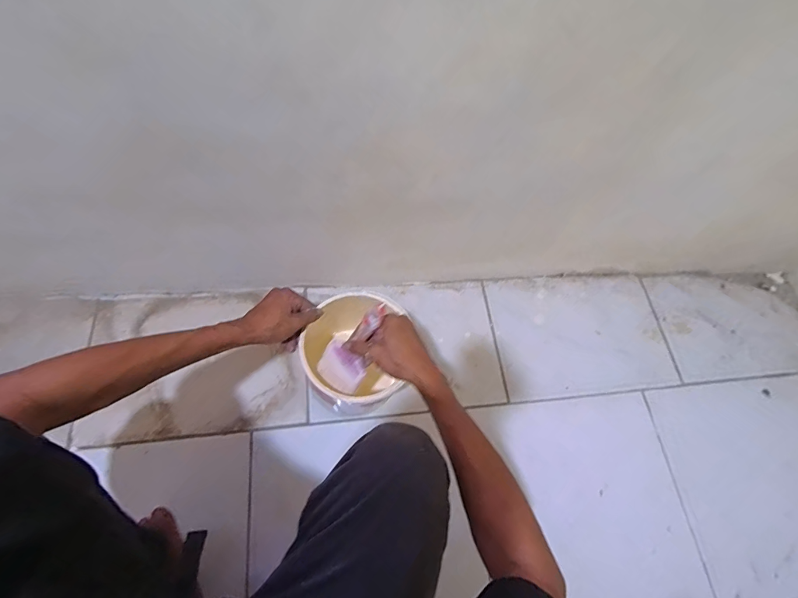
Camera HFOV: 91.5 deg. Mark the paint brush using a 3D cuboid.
[{"bbox_3d":[-0.063,0.071,0.554,0.071,0.175,0.021,46,36,16],"label":"paint brush"}]

